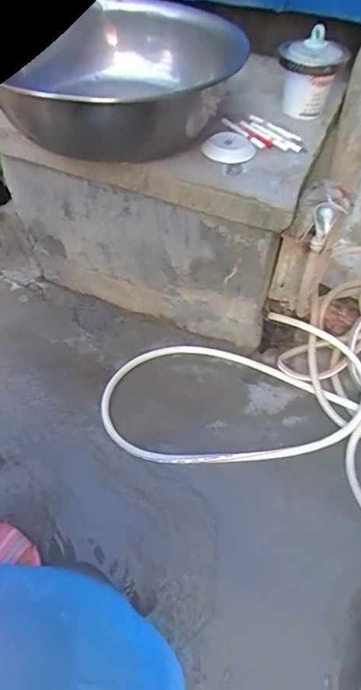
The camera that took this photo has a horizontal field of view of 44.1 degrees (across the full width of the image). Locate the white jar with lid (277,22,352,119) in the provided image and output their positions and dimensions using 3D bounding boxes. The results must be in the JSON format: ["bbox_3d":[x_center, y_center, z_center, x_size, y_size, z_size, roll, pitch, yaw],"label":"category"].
[{"bbox_3d":[0.311,-0.644,1.084,0.156,0.177,0.124,9,52,5],"label":"white jar with lid"}]

